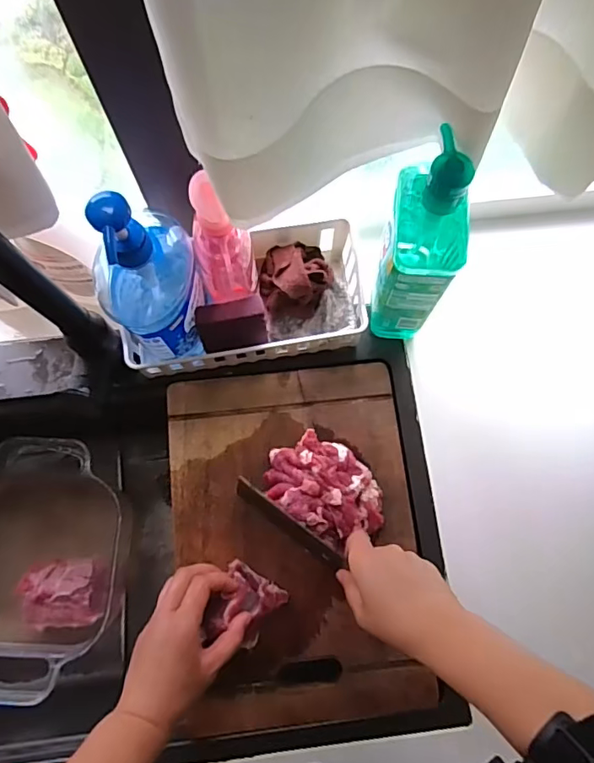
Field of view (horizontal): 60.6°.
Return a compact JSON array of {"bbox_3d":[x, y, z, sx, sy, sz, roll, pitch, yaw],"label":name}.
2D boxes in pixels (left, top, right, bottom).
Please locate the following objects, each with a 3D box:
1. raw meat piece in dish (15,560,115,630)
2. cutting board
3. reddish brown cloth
[{"bbox_3d":[-0.307,0.284,0.679,0.110,0.028,0.082,-4,77,-1],"label":"raw meat piece in dish"},{"bbox_3d":[0.002,0.165,0.550,0.259,0.028,0.363,-7,77,-2],"label":"cutting board"},{"bbox_3d":[-0.002,-0.117,0.578,0.077,0.064,0.074,-7,77,-2],"label":"reddish brown cloth"}]

